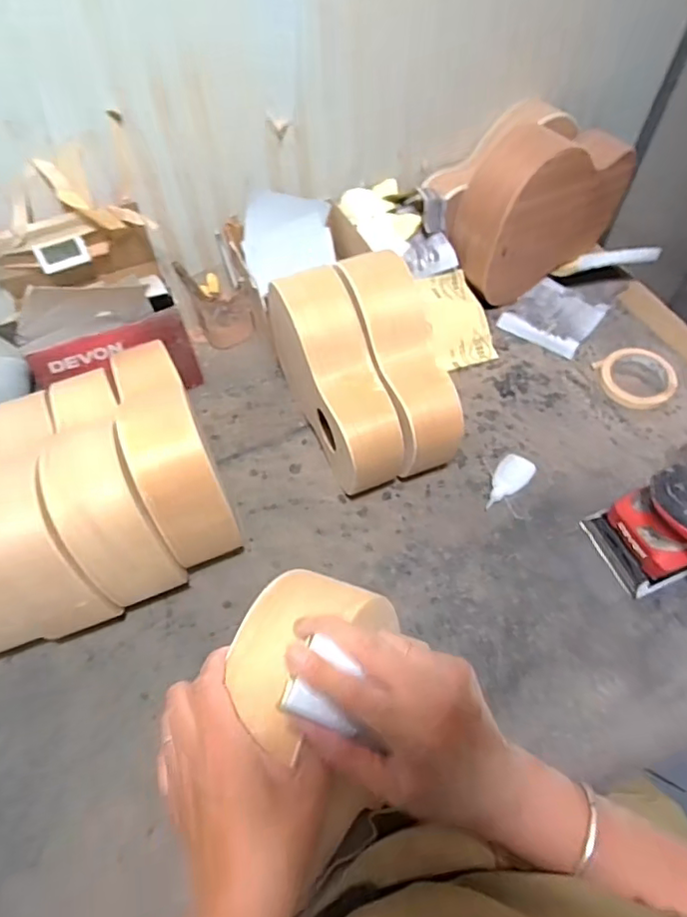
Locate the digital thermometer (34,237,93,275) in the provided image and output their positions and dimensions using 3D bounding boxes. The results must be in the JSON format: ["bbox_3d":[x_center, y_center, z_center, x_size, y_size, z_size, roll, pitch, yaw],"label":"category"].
[{"bbox_3d":[-0.352,-0.257,0.699,0.058,0.036,0.015,-24,40,-12],"label":"digital thermometer"}]

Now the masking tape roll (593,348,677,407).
[{"bbox_3d":[0.430,-0.120,0.806,0.100,0.028,0.101,-1,59,2],"label":"masking tape roll"}]

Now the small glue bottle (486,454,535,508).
[{"bbox_3d":[0.215,0.032,0.730,0.044,0.016,0.087,34,66,20],"label":"small glue bottle"}]

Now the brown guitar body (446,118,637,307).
[{"bbox_3d":[0.295,-0.374,0.840,0.287,0.230,0.094,-32,63,-16],"label":"brown guitar body"}]

